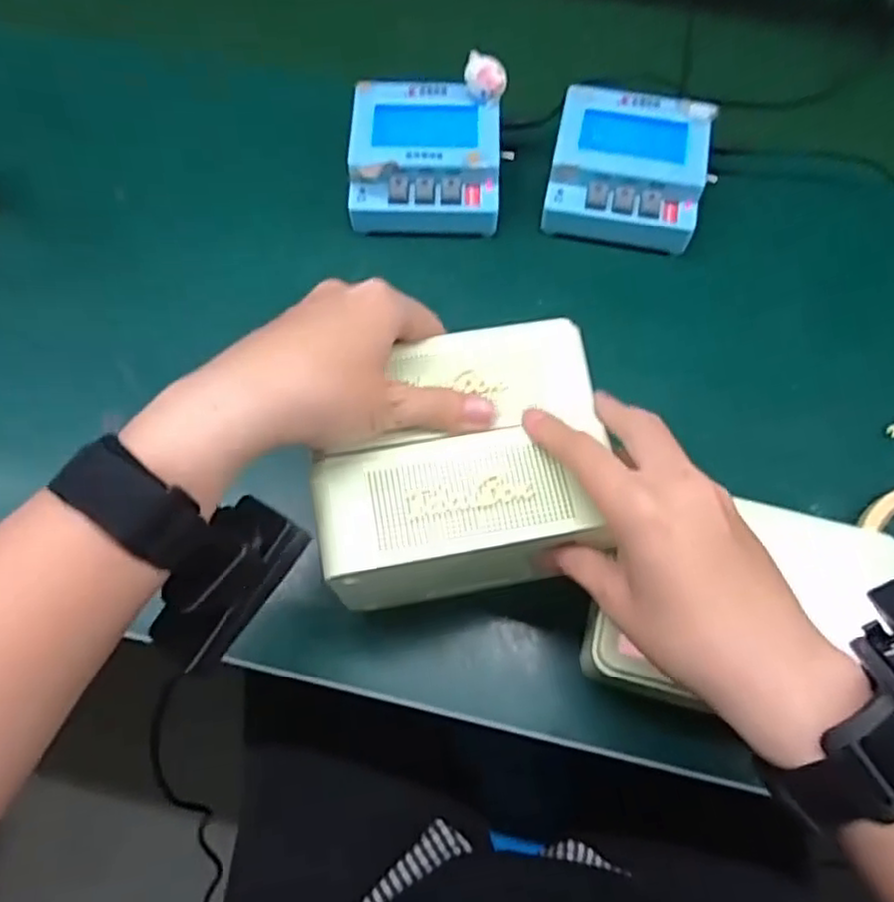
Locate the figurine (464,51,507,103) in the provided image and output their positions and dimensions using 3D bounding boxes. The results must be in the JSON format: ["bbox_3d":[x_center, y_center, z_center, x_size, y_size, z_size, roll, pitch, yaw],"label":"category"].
[{"bbox_3d":[0.026,-0.251,0.476,0.027,0.031,0.021,5,65,3],"label":"figurine"}]

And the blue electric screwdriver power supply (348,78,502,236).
[{"bbox_3d":[-0.014,-0.203,0.492,0.103,0.050,0.101,1,65,1],"label":"blue electric screwdriver power supply"}]

